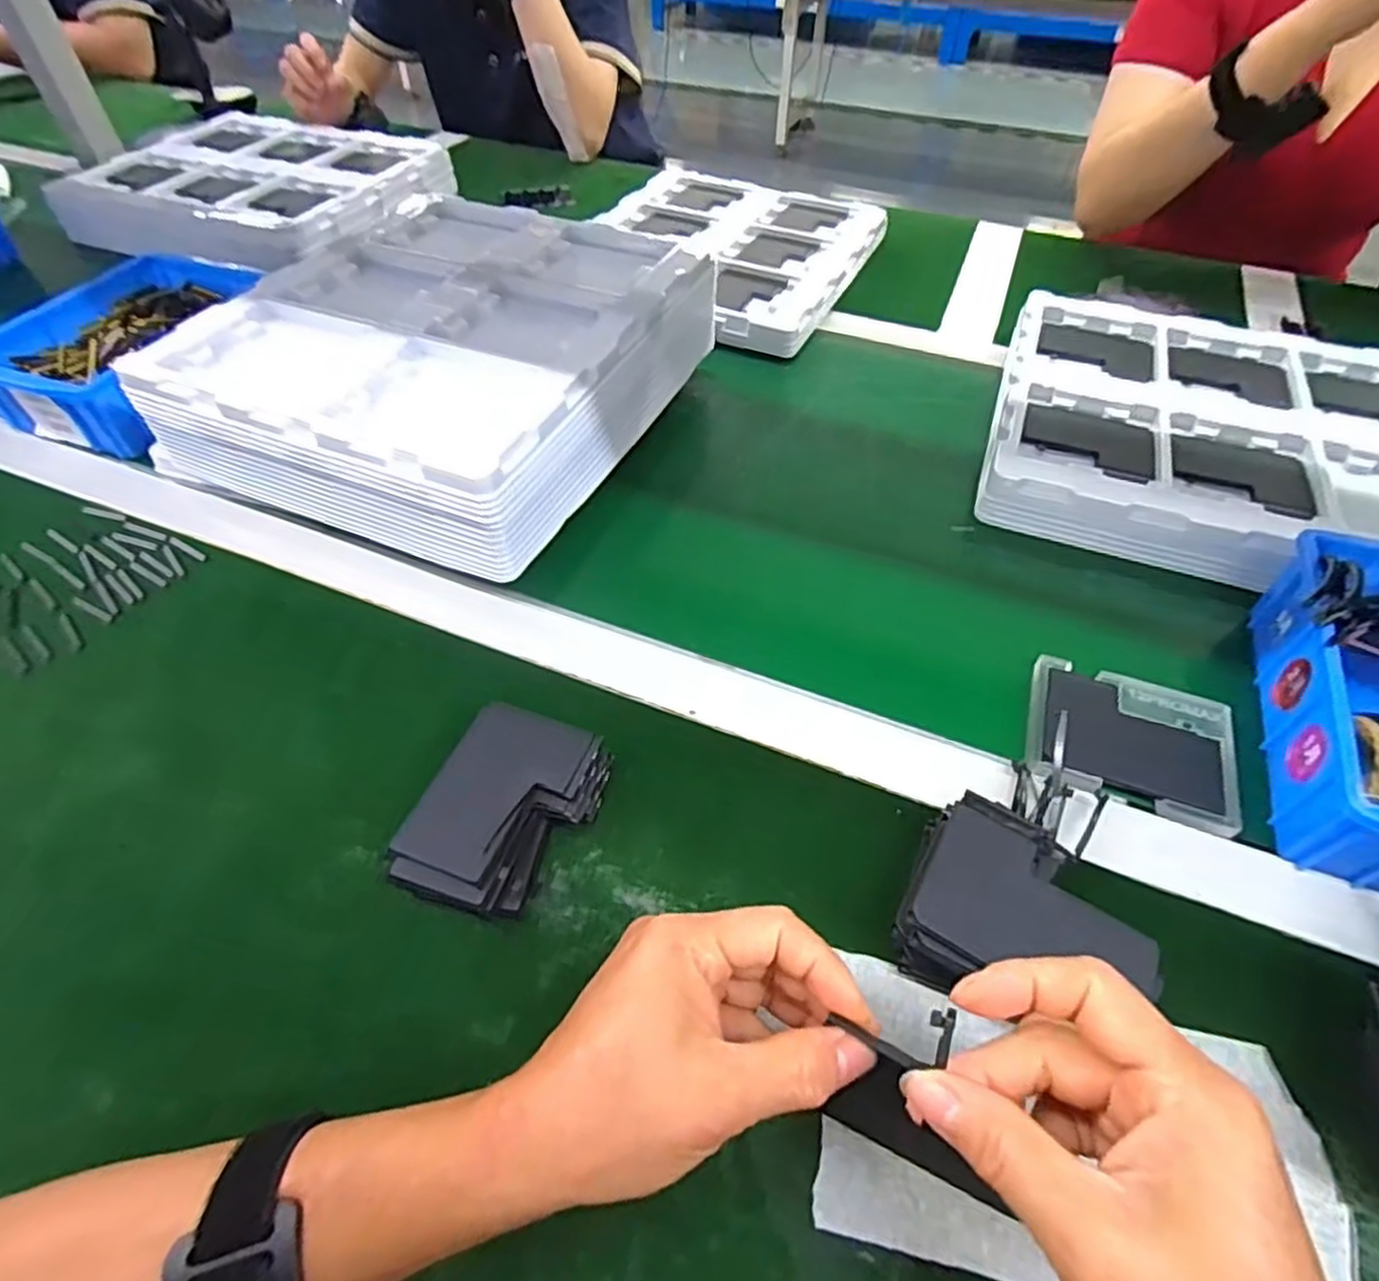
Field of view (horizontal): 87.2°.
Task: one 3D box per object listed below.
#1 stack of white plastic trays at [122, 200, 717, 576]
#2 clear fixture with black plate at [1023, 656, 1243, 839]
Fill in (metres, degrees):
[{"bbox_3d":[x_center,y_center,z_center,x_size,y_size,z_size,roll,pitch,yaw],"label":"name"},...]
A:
[{"bbox_3d":[-0.170,-0.209,0.528,0.282,0.084,0.319,19,52,14],"label":"stack of white plastic trays"},{"bbox_3d":[0.241,0.054,0.396,0.102,0.017,0.085,19,58,9],"label":"clear fixture with black plate"}]

